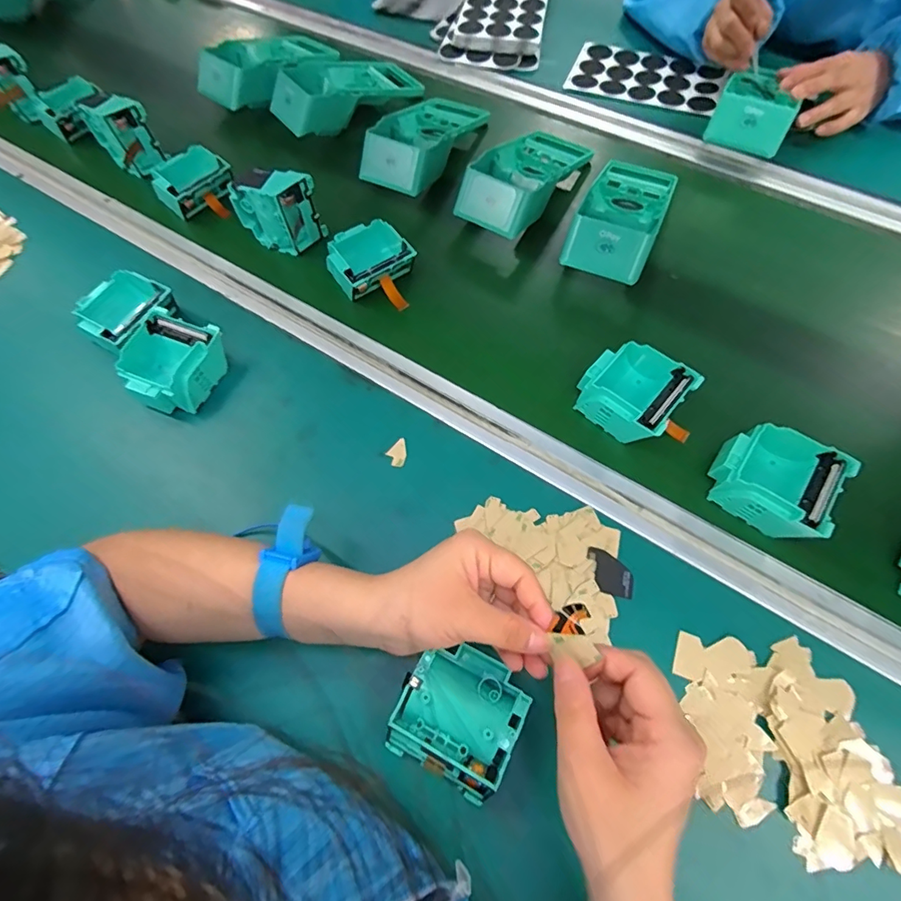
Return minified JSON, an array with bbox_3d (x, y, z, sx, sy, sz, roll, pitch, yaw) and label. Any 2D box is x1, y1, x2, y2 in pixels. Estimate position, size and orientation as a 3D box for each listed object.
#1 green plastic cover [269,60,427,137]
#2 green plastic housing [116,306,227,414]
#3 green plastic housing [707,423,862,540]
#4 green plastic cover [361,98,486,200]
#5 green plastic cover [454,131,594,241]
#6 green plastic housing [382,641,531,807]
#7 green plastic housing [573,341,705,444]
[{"bbox_3d":[-0.135,-0.458,0.607,0.205,0.053,0.110,-35,69,-14],"label":"green plastic cover"},{"bbox_3d":[-0.252,-0.078,0.432,0.075,0.042,0.078,20,67,10],"label":"green plastic housing"},{"bbox_3d":[0.251,0.023,0.375,0.081,0.040,0.073,32,70,15],"label":"green plastic housing"},{"bbox_3d":[-0.029,-0.370,0.565,0.098,0.048,0.183,25,68,12],"label":"green plastic cover"},{"bbox_3d":[0.084,-0.305,0.528,0.092,0.055,0.195,34,70,15],"label":"green plastic cover"},{"bbox_3d":[0.005,0.171,0.309,0.074,0.034,0.076,23,68,11],"label":"green plastic housing"},{"bbox_3d":[0.156,-0.050,0.412,0.077,0.035,0.075,38,71,17],"label":"green plastic housing"}]

